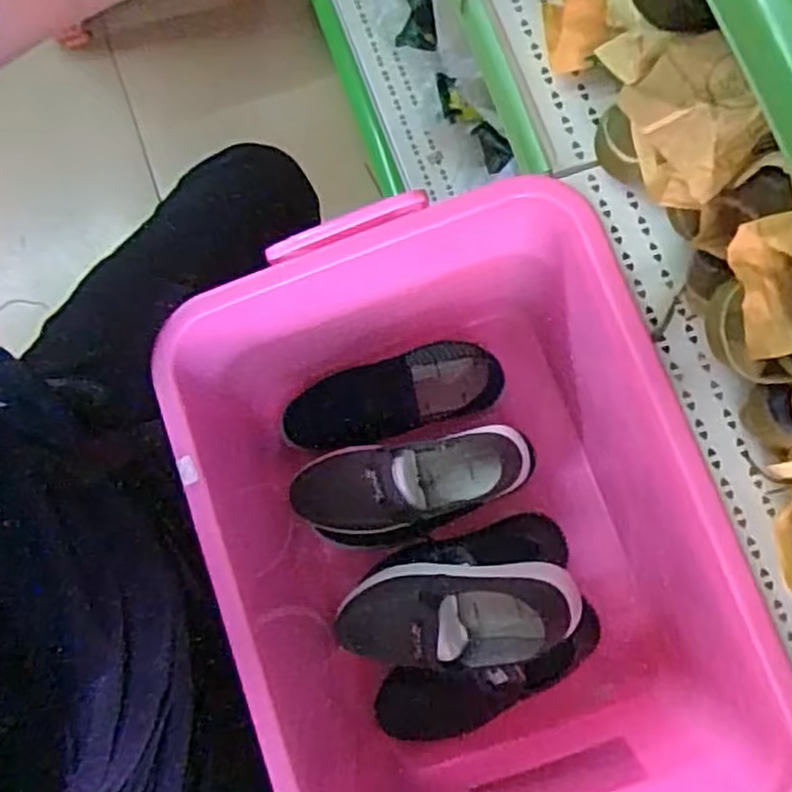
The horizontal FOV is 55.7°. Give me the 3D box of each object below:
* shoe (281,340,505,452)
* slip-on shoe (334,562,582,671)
[{"bbox_3d":[-0.005,0.001,0.868,0.251,0.054,0.087,-14,79,-3],"label":"shoe"},{"bbox_3d":[0.052,0.218,0.745,0.250,0.080,0.098,-11,79,20],"label":"slip-on shoe"}]

